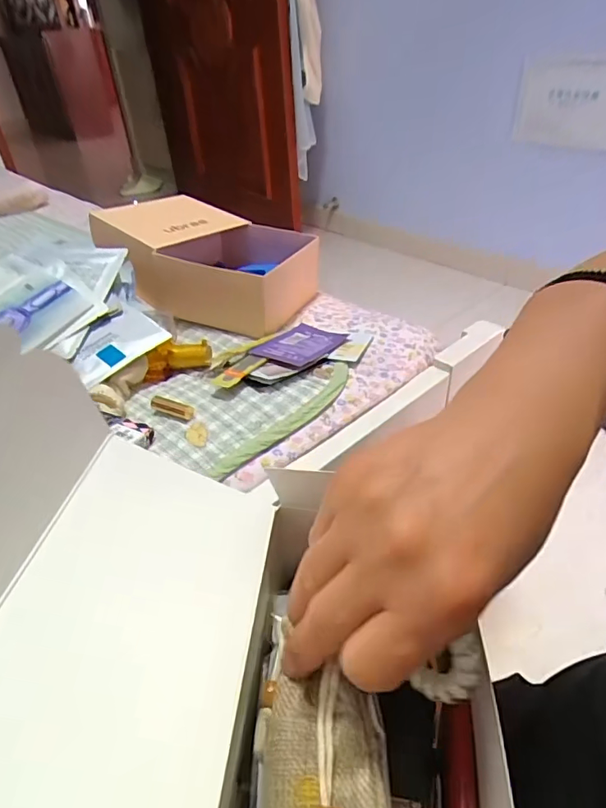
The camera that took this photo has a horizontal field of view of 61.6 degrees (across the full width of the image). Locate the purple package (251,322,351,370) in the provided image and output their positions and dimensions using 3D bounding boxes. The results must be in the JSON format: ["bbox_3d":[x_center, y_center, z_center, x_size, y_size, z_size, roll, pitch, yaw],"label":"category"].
[{"bbox_3d":[-0.002,-0.061,0.538,0.073,0.013,0.090,19,44,26],"label":"purple package"}]

